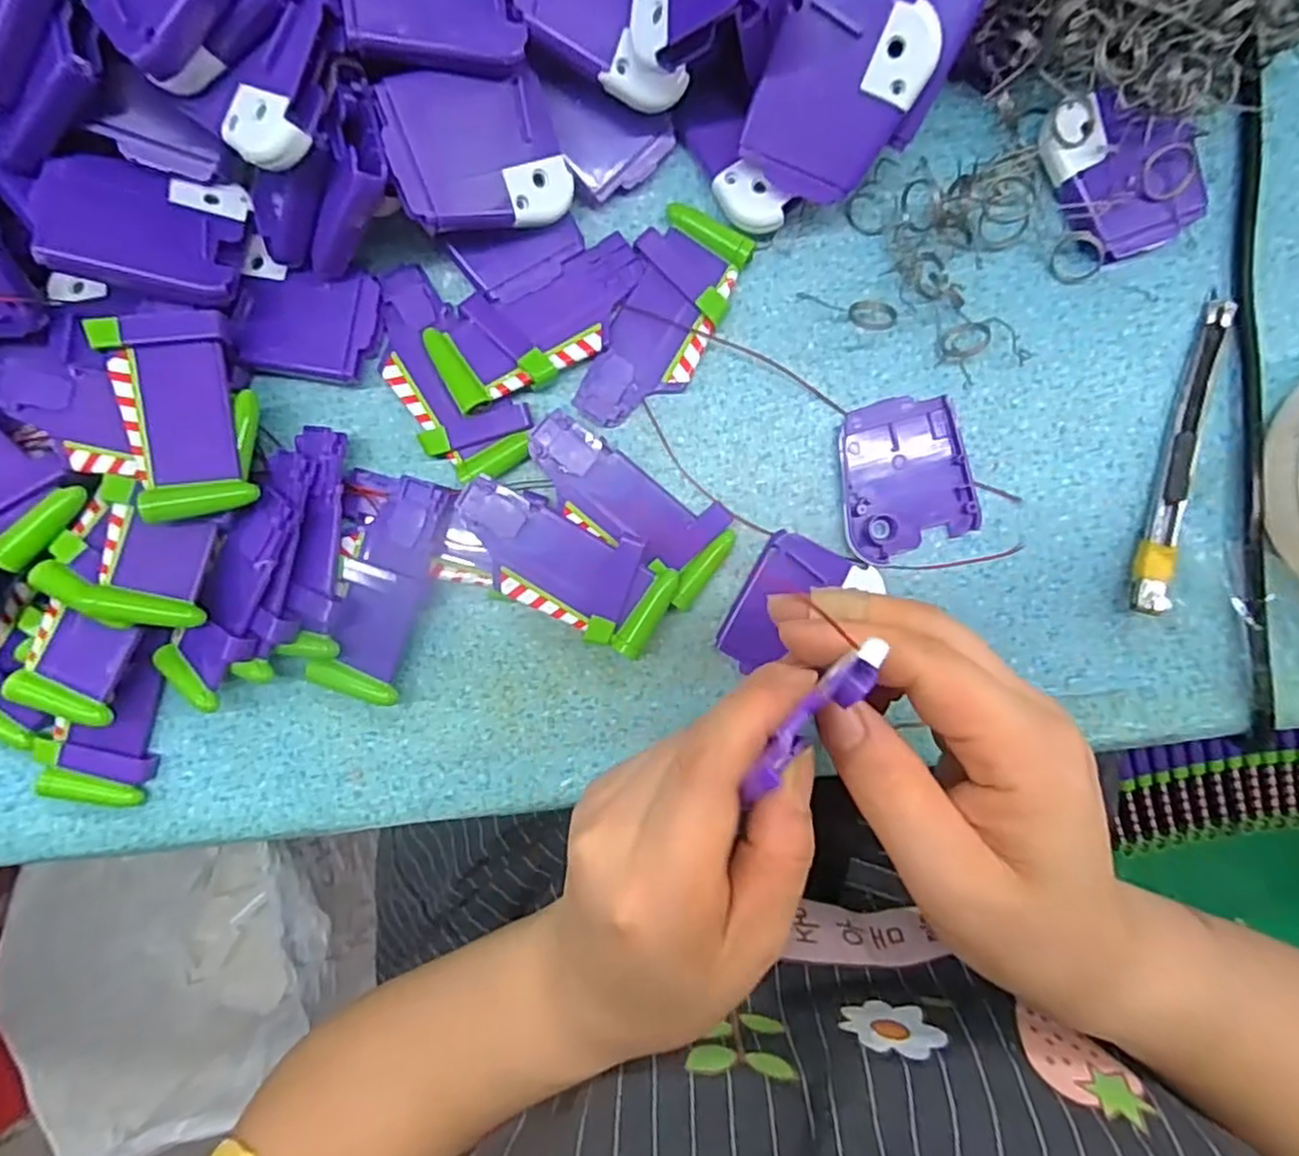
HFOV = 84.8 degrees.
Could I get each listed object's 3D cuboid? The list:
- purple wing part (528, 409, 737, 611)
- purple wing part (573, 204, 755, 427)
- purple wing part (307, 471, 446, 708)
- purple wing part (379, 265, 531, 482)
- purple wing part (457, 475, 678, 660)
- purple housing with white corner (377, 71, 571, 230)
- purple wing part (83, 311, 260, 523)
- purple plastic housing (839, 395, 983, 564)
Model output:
[{"bbox_3d":[-0.008,-0.030,0.286,0.090,0.014,0.039,39,93,-2],"label":"purple wing part"},{"bbox_3d":[0.005,-0.101,0.284,0.039,0.010,0.089,27,93,-1],"label":"purple wing part"},{"bbox_3d":[-0.107,0.004,0.288,0.033,0.014,0.088,15,94,-1],"label":"purple wing part"},{"bbox_3d":[-0.083,-0.079,0.283,0.040,0.010,0.087,-37,93,2],"label":"purple wing part"},{"bbox_3d":[-0.035,-0.007,0.284,0.088,0.019,0.040,30,93,-2],"label":"purple wing part"},{"bbox_3d":[-0.059,-0.150,0.251,0.064,0.006,0.047,-18,112,-24],"label":"purple housing with white corner"},{"bbox_3d":[-0.169,-0.059,0.255,0.040,0.012,0.073,-15,93,1],"label":"purple wing part"},{"bbox_3d":[0.104,-0.041,0.289,0.052,0.007,0.061,-7,94,1],"label":"purple plastic housing"}]

